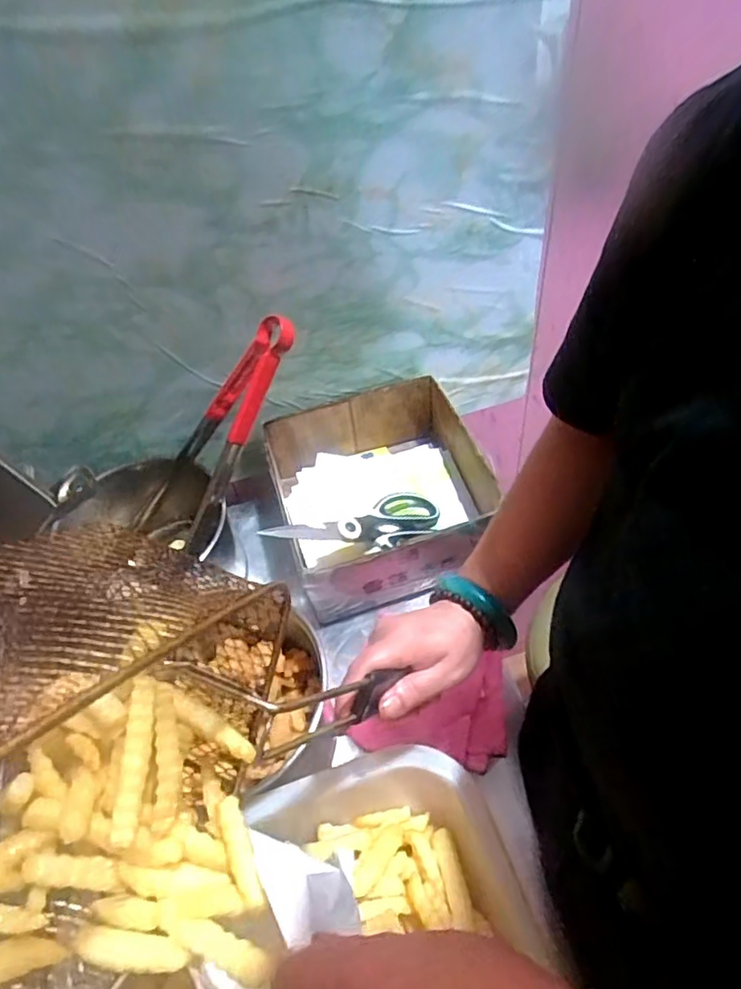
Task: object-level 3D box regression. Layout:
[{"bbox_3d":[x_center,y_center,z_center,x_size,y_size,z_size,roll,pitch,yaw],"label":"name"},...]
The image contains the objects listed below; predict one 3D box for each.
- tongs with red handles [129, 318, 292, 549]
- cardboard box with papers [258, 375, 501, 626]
[{"bbox_3d":[-0.147,-0.052,0.583,0.263,0.023,0.092,-54,54,19],"label":"tongs with red handles"},{"bbox_3d":[0.013,-0.002,0.648,0.217,0.095,0.216,-16,49,-6],"label":"cardboard box with papers"}]

